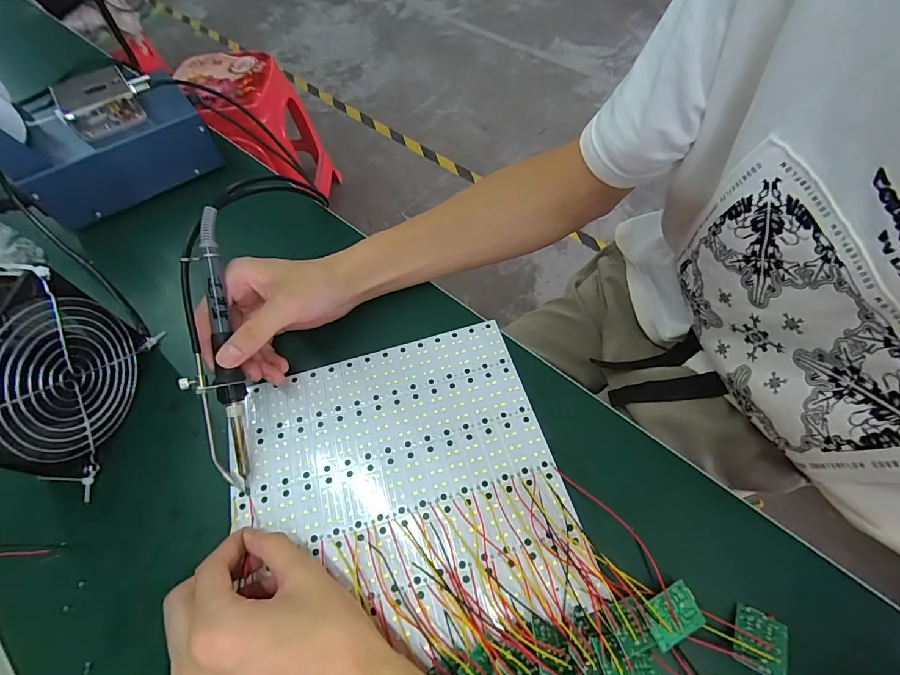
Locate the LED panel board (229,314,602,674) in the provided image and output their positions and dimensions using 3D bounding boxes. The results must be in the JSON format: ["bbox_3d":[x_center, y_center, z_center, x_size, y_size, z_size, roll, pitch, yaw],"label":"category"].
[{"bbox_3d":[-0.035,0.106,0.312,0.223,0.006,0.218,-15,61,-6],"label":"LED panel board"}]

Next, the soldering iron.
[{"bbox_3d":[-0.176,0.009,0.308,0.035,0.020,0.208,-9,87,-3],"label":"soldering iron"}]

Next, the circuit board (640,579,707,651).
[{"bbox_3d":[0.138,0.171,0.258,0.035,0.004,0.026,-21,62,-9],"label":"circuit board"}]

